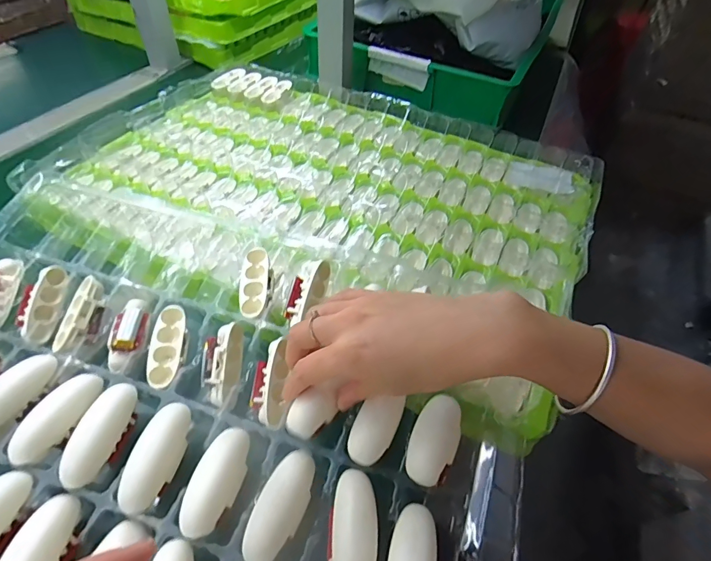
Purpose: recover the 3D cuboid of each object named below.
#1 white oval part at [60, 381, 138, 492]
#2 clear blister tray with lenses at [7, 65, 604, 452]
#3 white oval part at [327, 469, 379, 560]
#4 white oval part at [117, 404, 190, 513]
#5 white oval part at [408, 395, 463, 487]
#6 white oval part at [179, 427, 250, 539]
[{"bbox_3d":[-0.172,0.101,0.270,0.022,0.019,0.065,14,48,8],"label":"white oval part"},{"bbox_3d":[-0.037,-0.119,0.483,0.584,0.046,0.403,23,50,16],"label":"clear blister tray with lenses"},{"bbox_3d":[-0.002,0.153,0.245,0.029,0.009,0.066,5,48,0],"label":"white oval part"},{"bbox_3d":[-0.131,0.114,0.266,0.028,0.015,0.066,10,48,5],"label":"white oval part"},{"bbox_3d":[0.052,0.102,0.263,0.030,0.010,0.060,24,51,17],"label":"white oval part"},{"bbox_3d":[-0.089,0.127,0.260,0.029,0.012,0.065,10,48,4],"label":"white oval part"}]

